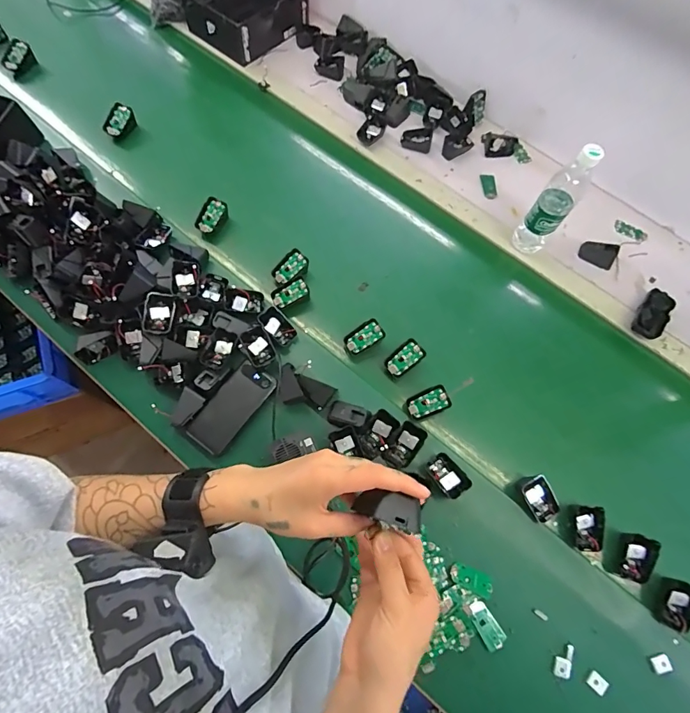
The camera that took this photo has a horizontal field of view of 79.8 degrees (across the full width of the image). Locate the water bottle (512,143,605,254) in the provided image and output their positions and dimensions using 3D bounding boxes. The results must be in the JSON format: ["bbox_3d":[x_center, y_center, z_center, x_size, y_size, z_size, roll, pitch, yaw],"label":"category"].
[{"bbox_3d":[0.371,-0.269,0.739,0.063,0.230,0.057,38,72,10],"label":"water bottle"}]

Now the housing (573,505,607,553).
[{"bbox_3d":[0.379,0.269,0.643,0.040,0.033,0.063,9,69,-1],"label":"housing"}]

